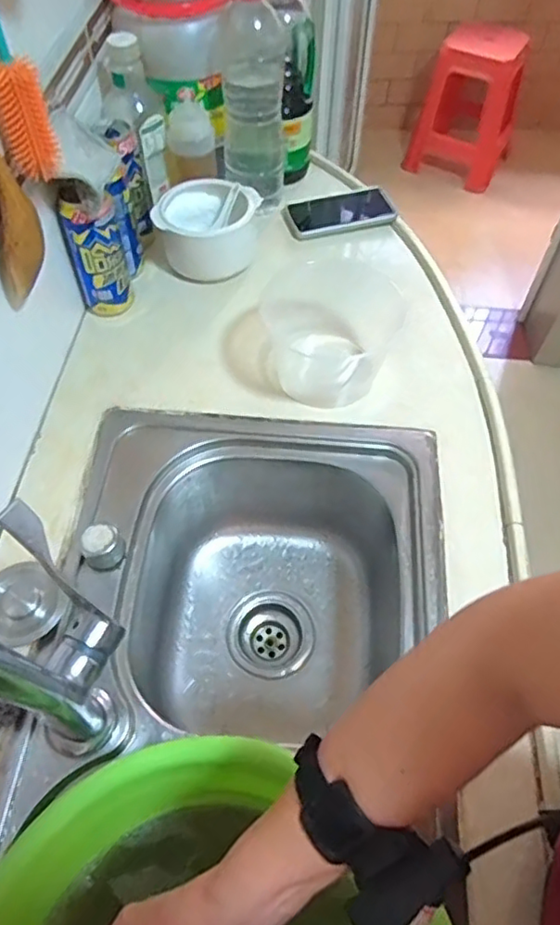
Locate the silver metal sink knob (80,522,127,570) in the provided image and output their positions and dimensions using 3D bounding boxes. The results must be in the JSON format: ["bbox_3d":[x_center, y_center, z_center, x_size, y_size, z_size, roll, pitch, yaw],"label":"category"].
[{"bbox_3d":[-0.183,0.087,0.630,0.039,0.037,0.034,-2,56,-3],"label":"silver metal sink knob"}]

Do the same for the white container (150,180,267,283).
[{"bbox_3d":[-0.103,-0.343,0.874,0.134,0.087,0.129,11,56,6],"label":"white container"}]

